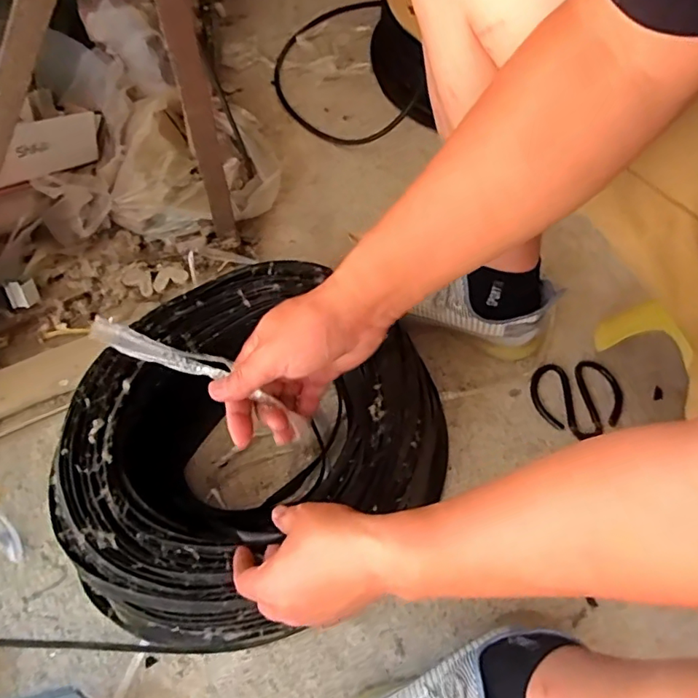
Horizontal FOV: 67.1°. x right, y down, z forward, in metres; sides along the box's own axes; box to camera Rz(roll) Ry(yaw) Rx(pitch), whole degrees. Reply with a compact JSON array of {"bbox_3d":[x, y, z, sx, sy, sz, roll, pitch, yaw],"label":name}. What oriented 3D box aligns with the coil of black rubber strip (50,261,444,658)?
[{"bbox_3d":[-0.116,0.116,0.593,0.392,0.144,0.337,-37,71,-20],"label":"coil of black rubber strip"}]

